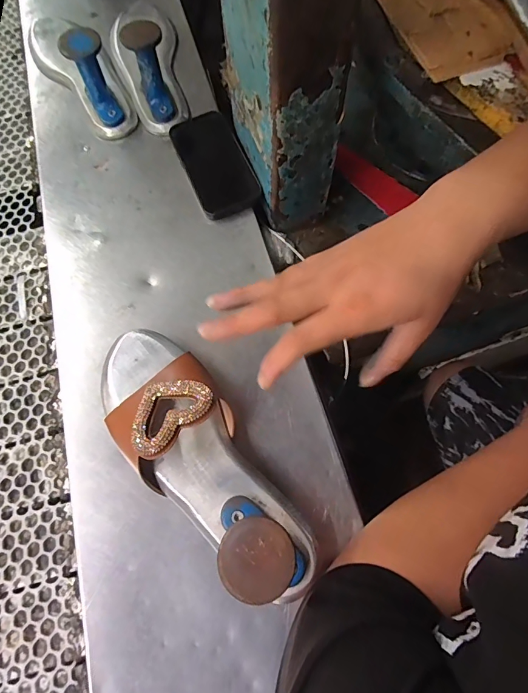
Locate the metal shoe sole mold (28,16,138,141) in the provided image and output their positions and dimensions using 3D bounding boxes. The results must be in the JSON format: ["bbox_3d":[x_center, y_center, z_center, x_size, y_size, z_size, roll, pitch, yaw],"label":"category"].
[{"bbox_3d":[-0.243,-0.376,0.478,0.084,0.095,0.242,-30,72,-10],"label":"metal shoe sole mold"}]

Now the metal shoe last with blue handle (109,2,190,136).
[{"bbox_3d":[-0.158,-0.395,0.482,0.085,0.096,0.244,-11,69,-4],"label":"metal shoe last with blue handle"}]

